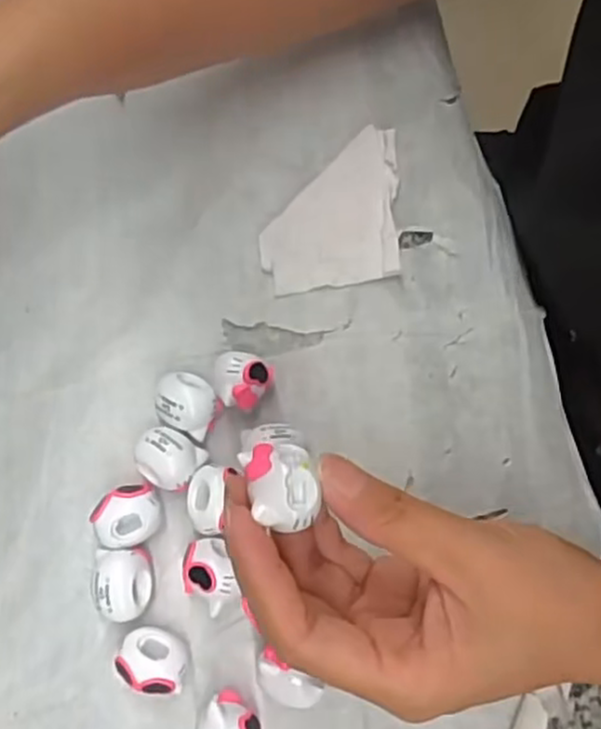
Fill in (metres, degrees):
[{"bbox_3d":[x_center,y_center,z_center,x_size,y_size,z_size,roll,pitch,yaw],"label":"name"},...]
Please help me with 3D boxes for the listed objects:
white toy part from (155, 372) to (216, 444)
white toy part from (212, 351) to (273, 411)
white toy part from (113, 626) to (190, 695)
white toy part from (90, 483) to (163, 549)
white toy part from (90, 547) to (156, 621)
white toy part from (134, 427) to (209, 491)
[{"bbox_3d":[-0.044,0.015,0.289,0.023,0.018,0.021,0,76,0],"label":"white toy part"},{"bbox_3d":[-0.022,0.007,0.287,0.021,0.024,0.021,0,76,0],"label":"white toy part"},{"bbox_3d":[-0.053,0.106,0.266,0.024,0.019,0.020,16,77,4],"label":"white toy part"},{"bbox_3d":[-0.065,0.058,0.279,0.025,0.019,0.021,-25,78,-6],"label":"white toy part"},{"bbox_3d":[-0.065,0.081,0.273,0.020,0.021,0.025,-6,76,-1],"label":"white toy part"},{"bbox_3d":[-0.051,0.036,0.283,0.024,0.020,0.021,35,79,8],"label":"white toy part"}]

